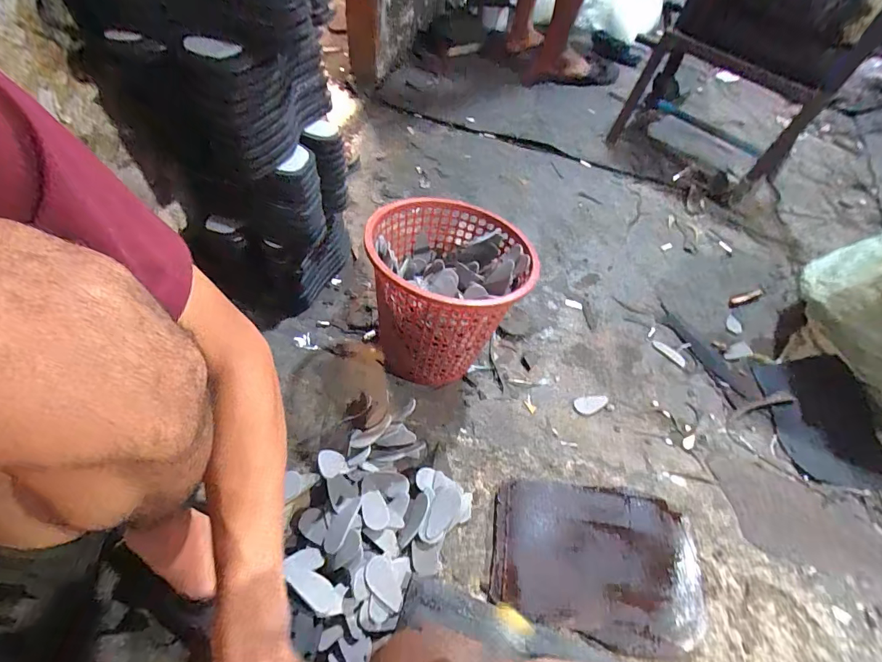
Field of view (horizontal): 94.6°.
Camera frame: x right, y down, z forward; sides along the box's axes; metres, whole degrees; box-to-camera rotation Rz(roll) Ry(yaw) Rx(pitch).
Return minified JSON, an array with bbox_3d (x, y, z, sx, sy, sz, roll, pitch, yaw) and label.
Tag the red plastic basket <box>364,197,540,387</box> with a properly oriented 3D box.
[{"bbox_3d":[0.010,-0.068,0.696,0.247,0.239,0.245,-2,54,-7],"label":"red plastic basket"}]

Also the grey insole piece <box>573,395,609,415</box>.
[{"bbox_3d":[0.283,0.139,0.764,0.072,0.005,0.034,-7,53,-10],"label":"grey insole piece"}]

